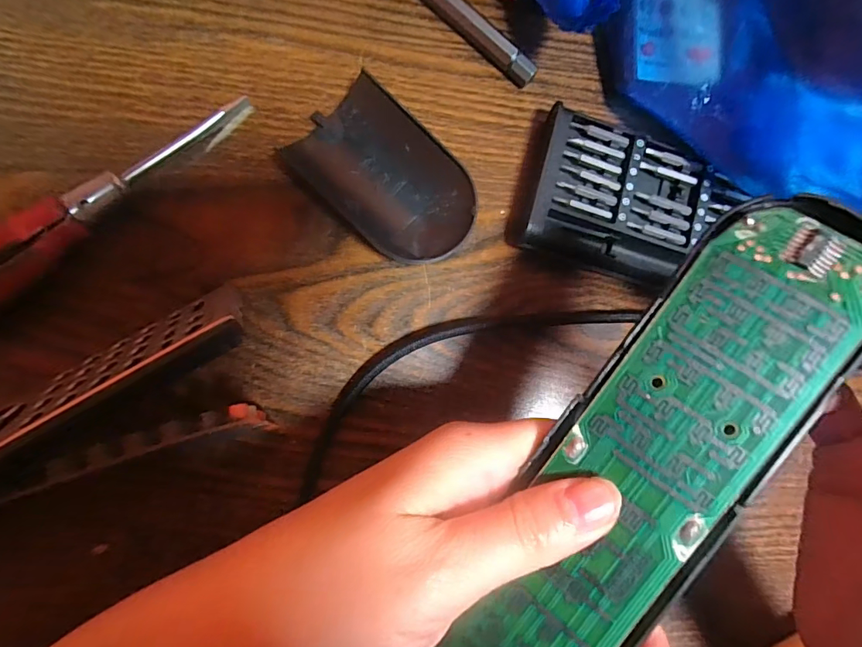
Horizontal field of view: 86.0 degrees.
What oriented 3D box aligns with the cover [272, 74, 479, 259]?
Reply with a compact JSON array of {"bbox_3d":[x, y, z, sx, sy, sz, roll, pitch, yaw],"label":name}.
[{"bbox_3d":[-0.017,-0.060,0.192,0.075,0.013,0.052,39,80,-4],"label":"cover"}]

